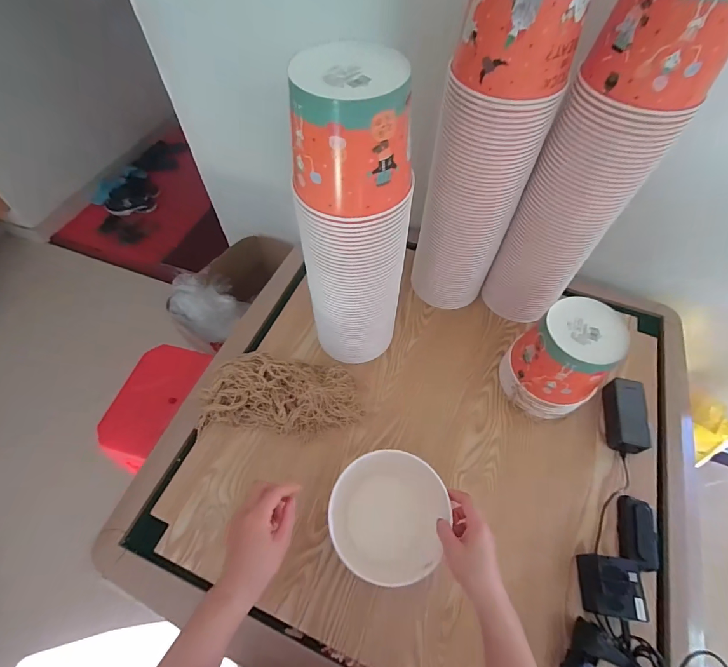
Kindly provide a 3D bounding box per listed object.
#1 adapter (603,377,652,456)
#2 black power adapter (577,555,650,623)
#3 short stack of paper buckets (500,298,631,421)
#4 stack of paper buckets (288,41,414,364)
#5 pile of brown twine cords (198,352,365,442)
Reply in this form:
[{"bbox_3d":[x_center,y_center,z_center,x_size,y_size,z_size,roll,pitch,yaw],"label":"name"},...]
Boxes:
[{"bbox_3d":[0.497,0.159,0.715,0.055,0.054,0.137,10,60,6],"label":"adapter"},{"bbox_3d":[0.376,0.384,0.570,0.071,0.059,0.078,6,59,4],"label":"black power adapter"},{"bbox_3d":[0.353,0.054,0.686,0.141,0.200,0.155,-40,67,-21],"label":"short stack of paper buckets"},{"bbox_3d":[-0.019,-0.120,0.595,0.130,0.529,0.134,37,64,19],"label":"stack of paper buckets"},{"bbox_3d":[-0.154,0.113,0.722,0.303,0.072,0.151,5,59,3],"label":"pile of brown twine cords"}]

